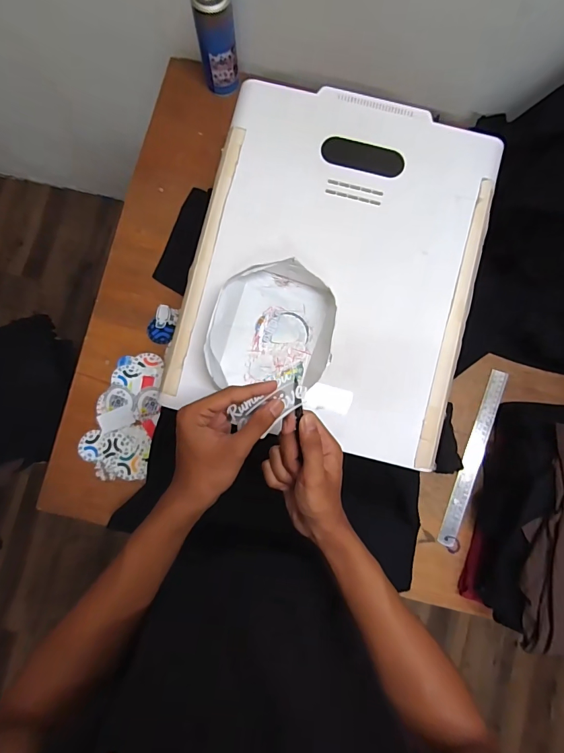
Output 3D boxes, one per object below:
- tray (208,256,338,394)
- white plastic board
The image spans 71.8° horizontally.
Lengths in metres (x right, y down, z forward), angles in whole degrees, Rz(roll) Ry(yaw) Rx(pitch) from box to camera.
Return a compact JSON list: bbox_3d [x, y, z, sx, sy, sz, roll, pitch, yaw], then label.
[{"bbox_3d":[-0.012,-0.066,0.528,0.165,0.045,0.172,6,85,-2],"label":"tray"},{"bbox_3d":[0.080,-0.160,0.558,0.390,0.026,0.497,14,85,-1],"label":"white plastic board"}]

